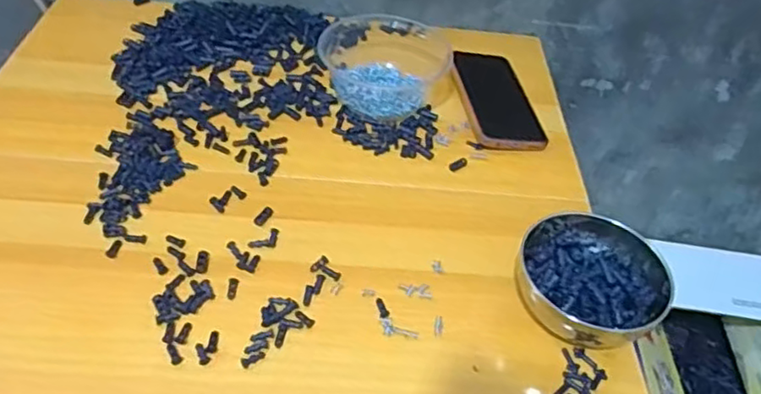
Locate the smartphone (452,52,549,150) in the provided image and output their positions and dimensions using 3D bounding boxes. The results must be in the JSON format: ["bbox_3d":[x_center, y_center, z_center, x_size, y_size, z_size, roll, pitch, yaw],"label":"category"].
[{"bbox_3d":[0.122,-0.103,0.670,0.075,0.013,0.144,-3,53,-14],"label":"smartphone"}]

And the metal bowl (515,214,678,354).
[{"bbox_3d":[0.161,0.062,0.491,0.114,0.047,0.122,18,46,11],"label":"metal bowl"}]

